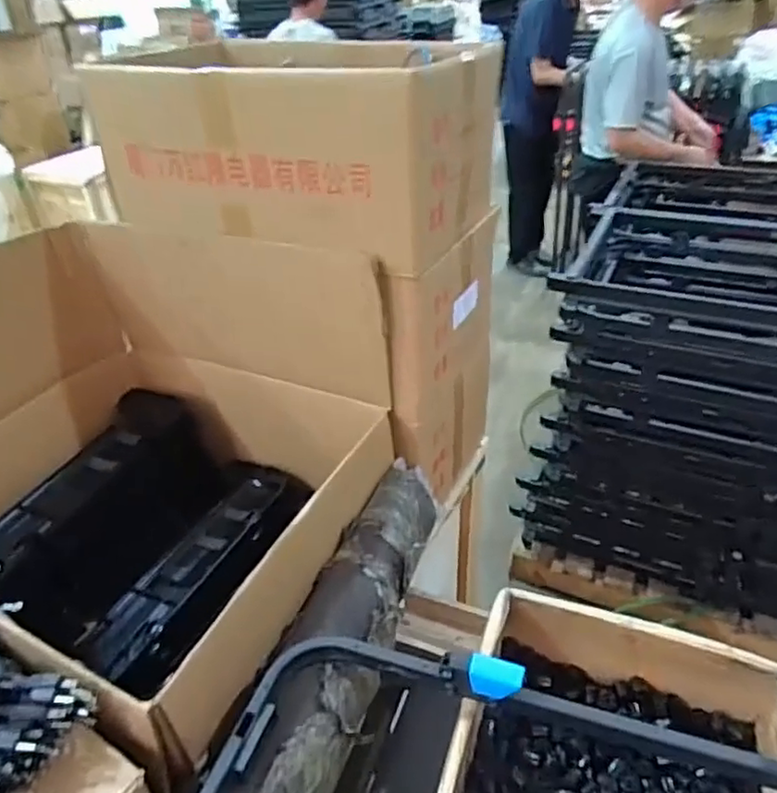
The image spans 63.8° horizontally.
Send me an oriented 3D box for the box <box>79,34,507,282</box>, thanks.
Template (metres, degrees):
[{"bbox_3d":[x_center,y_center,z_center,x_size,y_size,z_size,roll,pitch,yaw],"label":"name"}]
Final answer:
[{"bbox_3d":[-0.127,-0.406,0.985,0.545,0.229,0.359,10,38,20],"label":"box"}]

